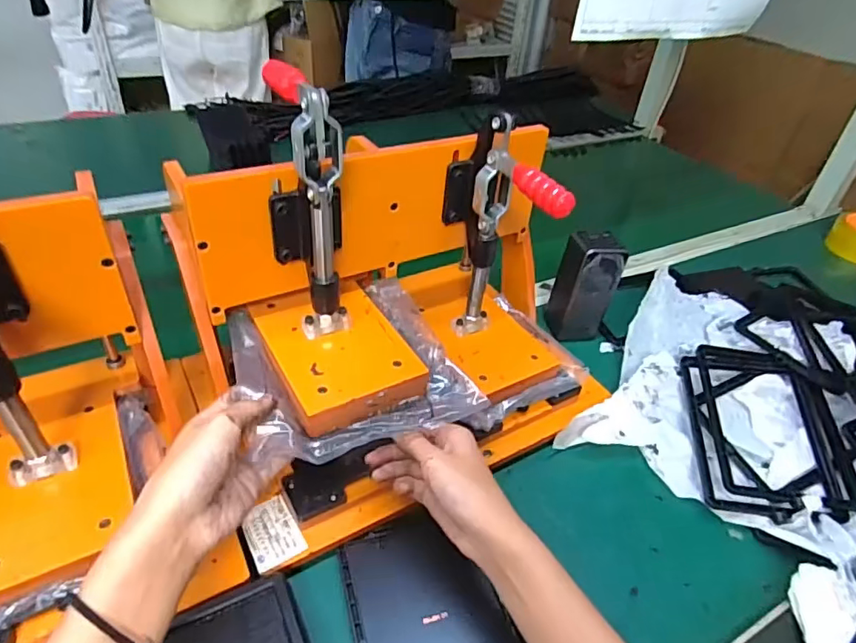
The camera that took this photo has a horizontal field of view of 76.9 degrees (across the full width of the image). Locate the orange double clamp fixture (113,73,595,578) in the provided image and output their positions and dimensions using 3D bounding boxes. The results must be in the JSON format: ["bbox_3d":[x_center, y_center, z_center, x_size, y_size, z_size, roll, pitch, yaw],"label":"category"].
[{"bbox_3d":[-0.016,-0.039,0.455,0.348,0.276,0.205,-17,44,-26],"label":"orange double clamp fixture"}]

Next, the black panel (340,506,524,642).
[{"bbox_3d":[0.005,0.222,0.395,0.116,0.008,0.162,-9,41,-17],"label":"black panel"}]

